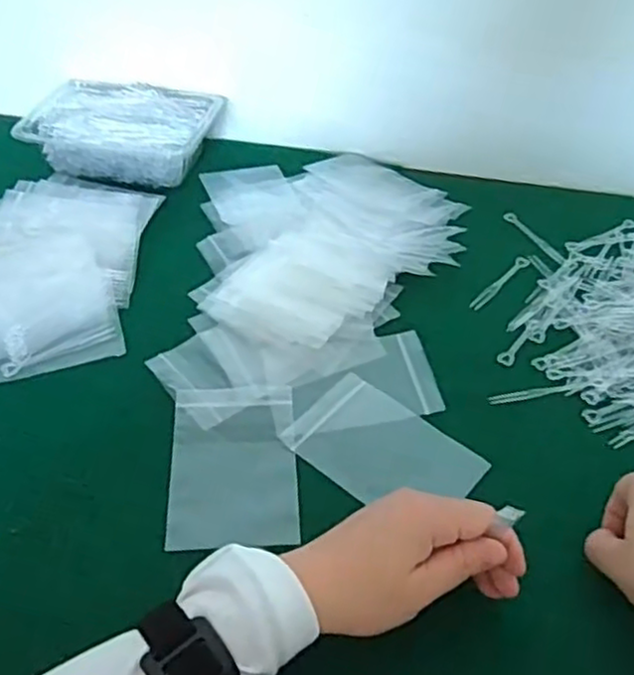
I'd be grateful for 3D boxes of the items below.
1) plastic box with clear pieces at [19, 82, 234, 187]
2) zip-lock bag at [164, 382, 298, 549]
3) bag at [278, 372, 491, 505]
[{"bbox_3d":[-0.193,-0.211,0.726,0.181,0.051,0.121,10,47,8],"label":"plastic box with clear pieces"},{"bbox_3d":[-0.055,0.083,0.478,0.081,0.004,0.122,1,48,-6],"label":"zip-lock bag"},{"bbox_3d":[0.046,0.078,0.490,0.121,0.005,0.079,33,55,23],"label":"bag"}]

